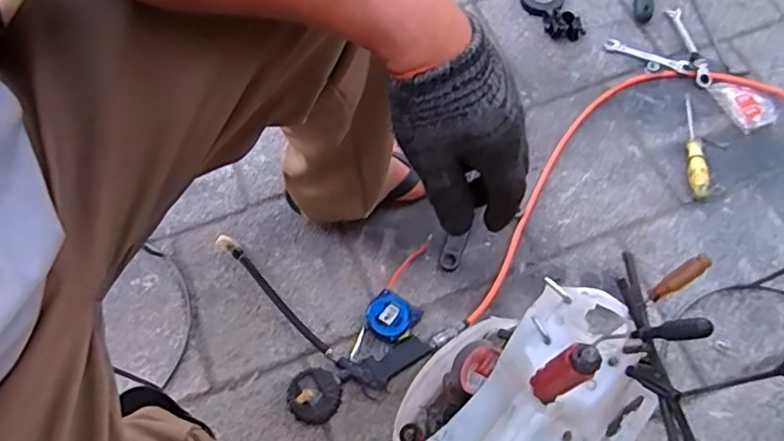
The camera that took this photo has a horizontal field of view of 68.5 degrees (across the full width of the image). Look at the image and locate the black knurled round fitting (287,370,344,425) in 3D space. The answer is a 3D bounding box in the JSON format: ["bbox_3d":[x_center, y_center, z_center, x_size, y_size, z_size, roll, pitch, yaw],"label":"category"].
[{"bbox_3d":[-0.105,0.241,0.782,0.073,0.036,0.069,-19,68,-7],"label":"black knurled round fitting"}]

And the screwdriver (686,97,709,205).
[{"bbox_3d":[0.488,-0.122,0.924,0.027,0.028,0.191,8,67,4],"label":"screwdriver"}]

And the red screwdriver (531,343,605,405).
[{"bbox_3d":[0.122,0.111,0.413,0.028,0.095,0.023,-37,71,-14],"label":"red screwdriver"}]

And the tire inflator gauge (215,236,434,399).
[{"bbox_3d":[-0.088,0.124,0.832,0.303,0.037,0.138,34,71,14],"label":"tire inflator gauge"}]

